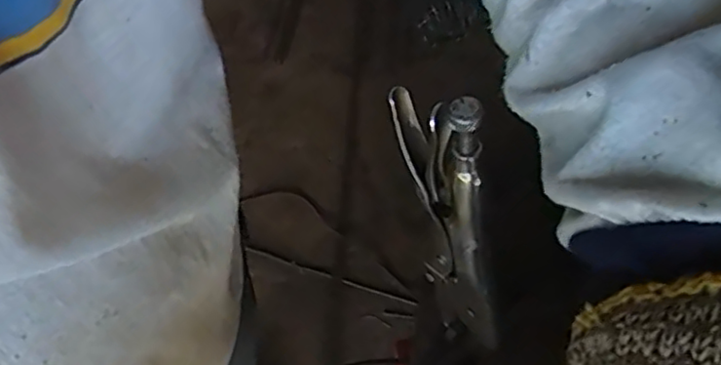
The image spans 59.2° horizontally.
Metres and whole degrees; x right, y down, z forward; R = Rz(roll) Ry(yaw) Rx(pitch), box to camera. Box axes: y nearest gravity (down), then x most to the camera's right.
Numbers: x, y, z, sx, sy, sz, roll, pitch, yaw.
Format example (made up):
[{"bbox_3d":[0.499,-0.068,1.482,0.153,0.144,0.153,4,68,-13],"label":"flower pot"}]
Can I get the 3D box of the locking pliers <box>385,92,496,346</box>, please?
[{"bbox_3d":[0.043,0.026,0.297,0.013,0.173,0.047,-32,45,-18],"label":"locking pliers"}]

